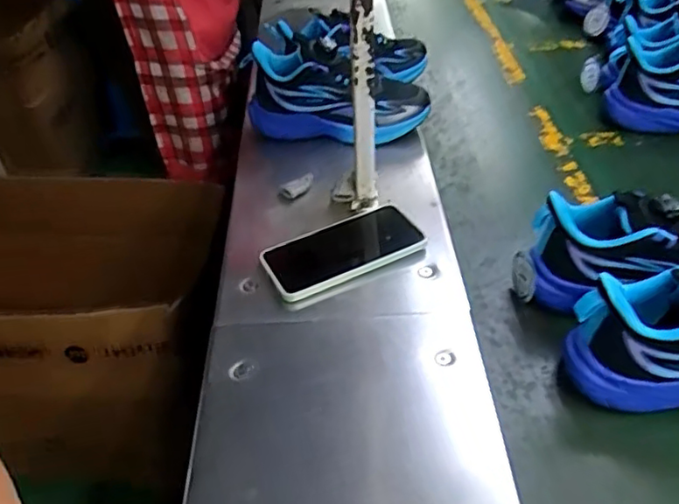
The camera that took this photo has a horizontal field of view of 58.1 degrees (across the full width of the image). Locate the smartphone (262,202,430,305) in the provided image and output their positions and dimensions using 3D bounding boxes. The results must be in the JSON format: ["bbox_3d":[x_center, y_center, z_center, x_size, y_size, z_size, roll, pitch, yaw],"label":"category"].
[{"bbox_3d":[0.002,-0.004,0.624,0.159,0.011,0.082,-20,44,-19],"label":"smartphone"}]

